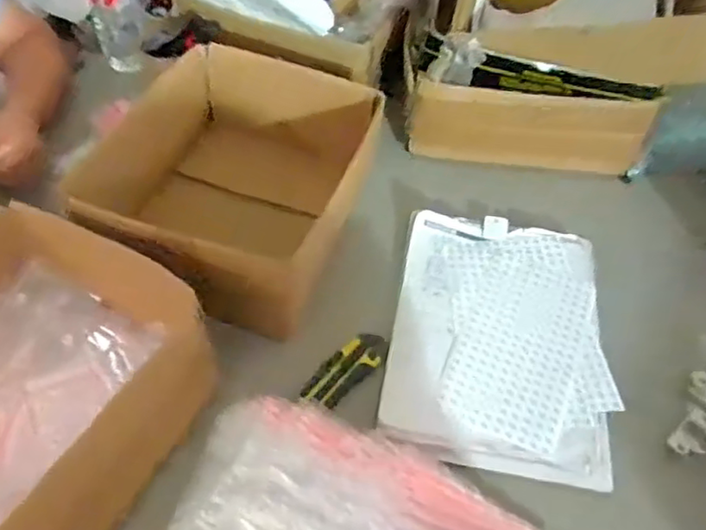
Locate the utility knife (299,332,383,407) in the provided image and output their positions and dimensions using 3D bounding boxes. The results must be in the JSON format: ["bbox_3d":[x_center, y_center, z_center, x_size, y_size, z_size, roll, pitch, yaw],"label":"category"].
[{"bbox_3d":[-0.007,0.107,0.660,0.037,0.011,0.103,36,57,23],"label":"utility knife"}]

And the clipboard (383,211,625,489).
[{"bbox_3d":[0.163,0.069,0.716,0.228,0.021,0.323,10,51,4],"label":"clipboard"}]

